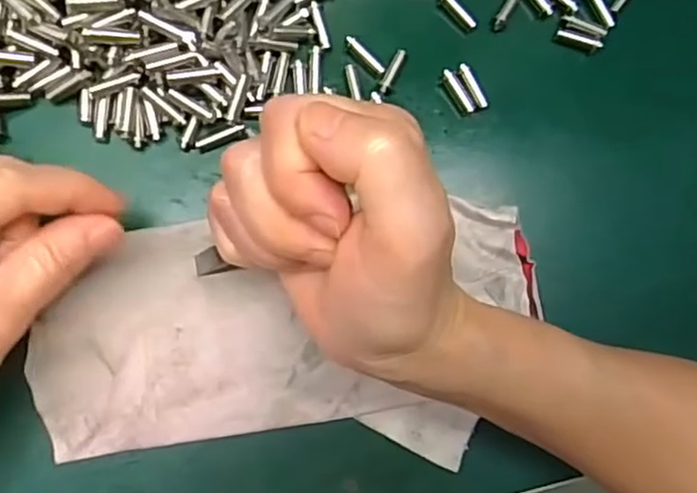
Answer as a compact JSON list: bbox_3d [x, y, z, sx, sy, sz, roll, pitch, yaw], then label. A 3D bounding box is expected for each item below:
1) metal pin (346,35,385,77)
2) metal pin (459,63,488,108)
[{"bbox_3d":[0.007,-0.081,0.282,0.021,0.004,0.005,43,81,-3],"label":"metal pin"},{"bbox_3d":[0.054,-0.069,0.288,0.005,0.005,0.021,-29,90,-9],"label":"metal pin"}]

